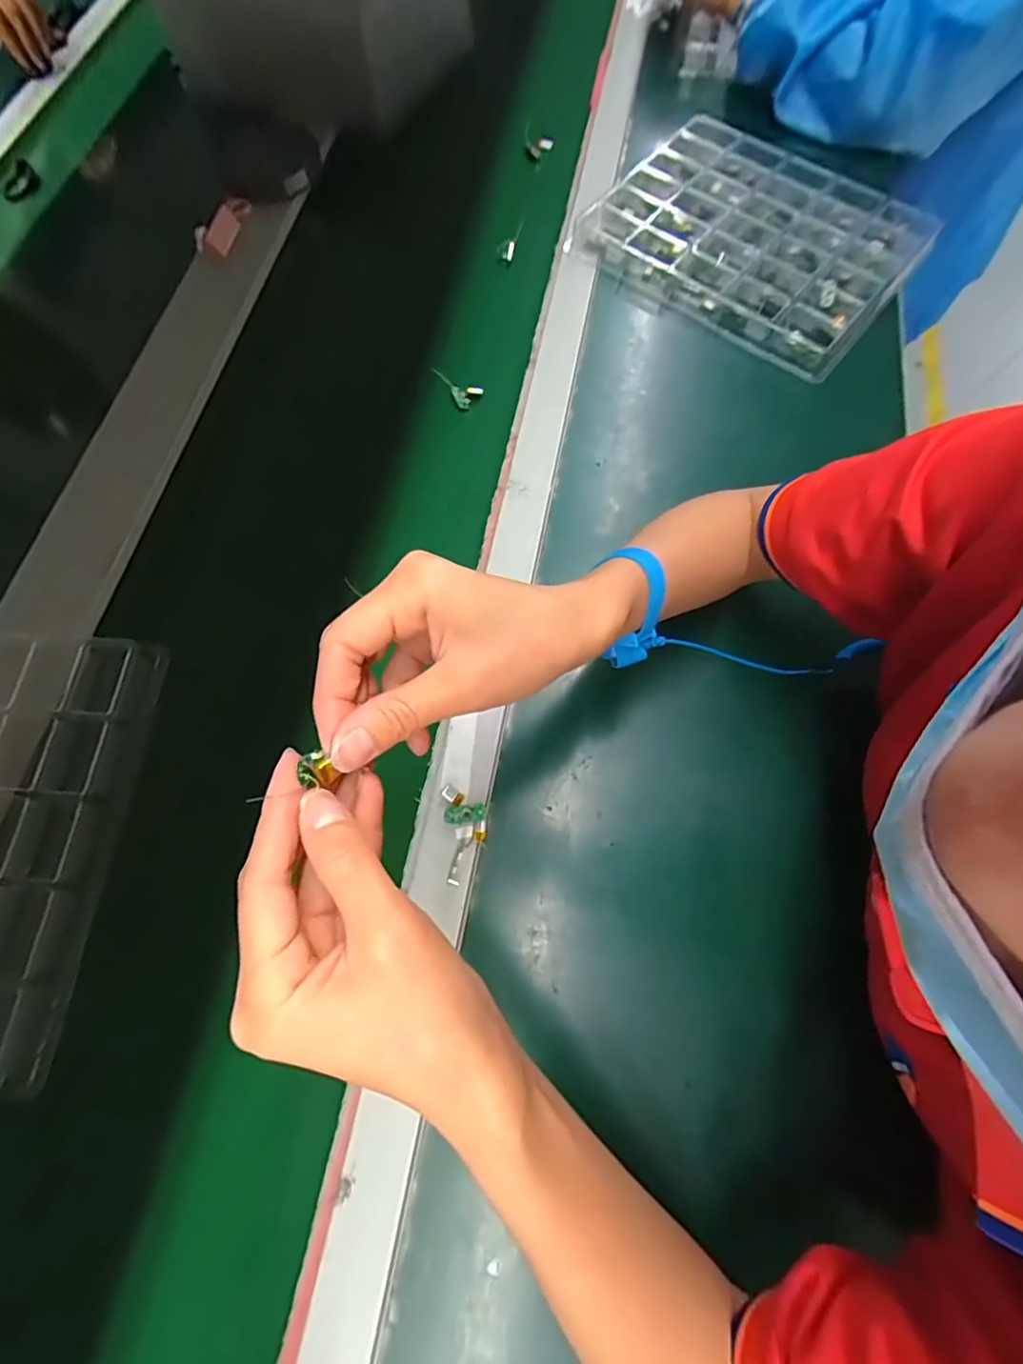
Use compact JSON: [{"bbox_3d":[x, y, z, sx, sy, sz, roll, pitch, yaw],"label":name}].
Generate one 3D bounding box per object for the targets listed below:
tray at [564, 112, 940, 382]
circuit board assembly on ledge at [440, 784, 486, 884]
[{"bbox_3d":[0.258,-0.475,0.583,0.307,0.039,0.272,37,74,13],"label":"tray"},{"bbox_3d":[-0.032,0.102,0.377,0.029,0.011,0.061,-2,70,0],"label":"circuit board assembly on ledge"}]

